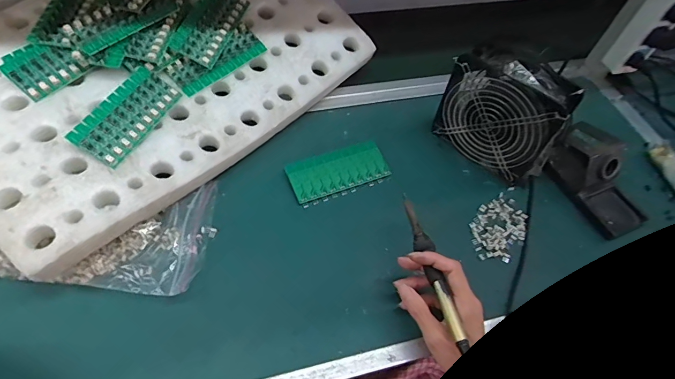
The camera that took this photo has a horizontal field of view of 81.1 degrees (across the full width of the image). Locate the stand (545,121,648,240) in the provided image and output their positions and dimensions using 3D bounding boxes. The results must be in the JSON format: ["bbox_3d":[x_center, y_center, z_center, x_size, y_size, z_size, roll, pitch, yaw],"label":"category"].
[{"bbox_3d":[0.365,-0.021,0.546,0.079,0.072,0.155,-18,59,-16],"label":"stand"}]

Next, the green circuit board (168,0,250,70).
[{"bbox_3d":[-0.181,-0.239,0.565,0.062,0.009,0.134,25,65,-15],"label":"green circuit board"}]

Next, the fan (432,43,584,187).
[{"bbox_3d":[0.223,-0.103,0.537,0.158,0.147,0.061,36,60,18],"label":"fan"}]

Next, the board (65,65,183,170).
[{"bbox_3d":[-0.259,-0.095,0.490,0.061,0.006,0.137,36,56,-17],"label":"board"}]

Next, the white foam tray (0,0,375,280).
[{"bbox_3d":[-0.246,-0.190,0.542,0.374,0.061,0.543,45,65,8],"label":"white foam tray"}]

